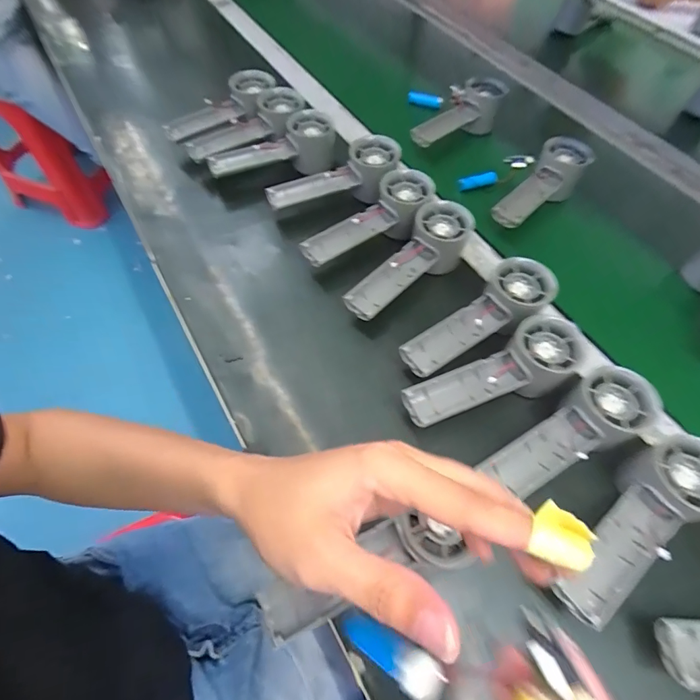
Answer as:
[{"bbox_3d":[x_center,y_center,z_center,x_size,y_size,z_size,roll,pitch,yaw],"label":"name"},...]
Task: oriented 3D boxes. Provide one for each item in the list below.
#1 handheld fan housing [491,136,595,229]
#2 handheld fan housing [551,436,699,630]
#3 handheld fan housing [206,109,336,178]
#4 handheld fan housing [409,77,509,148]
[{"bbox_3d":[0.236,-0.197,0.495,0.054,0.059,0.156,35,64,17],"label":"handheld fan housing"},{"bbox_3d":[0.205,0.124,0.291,0.156,0.050,0.057,-29,65,-19],"label":"handheld fan housing"},{"bbox_3d":[-0.095,-0.251,0.507,0.163,0.062,0.050,-17,61,-13],"label":"handheld fan housing"},{"bbox_3d":[0.151,-0.328,0.574,0.160,0.047,0.061,-35,66,-5],"label":"handheld fan housing"}]

